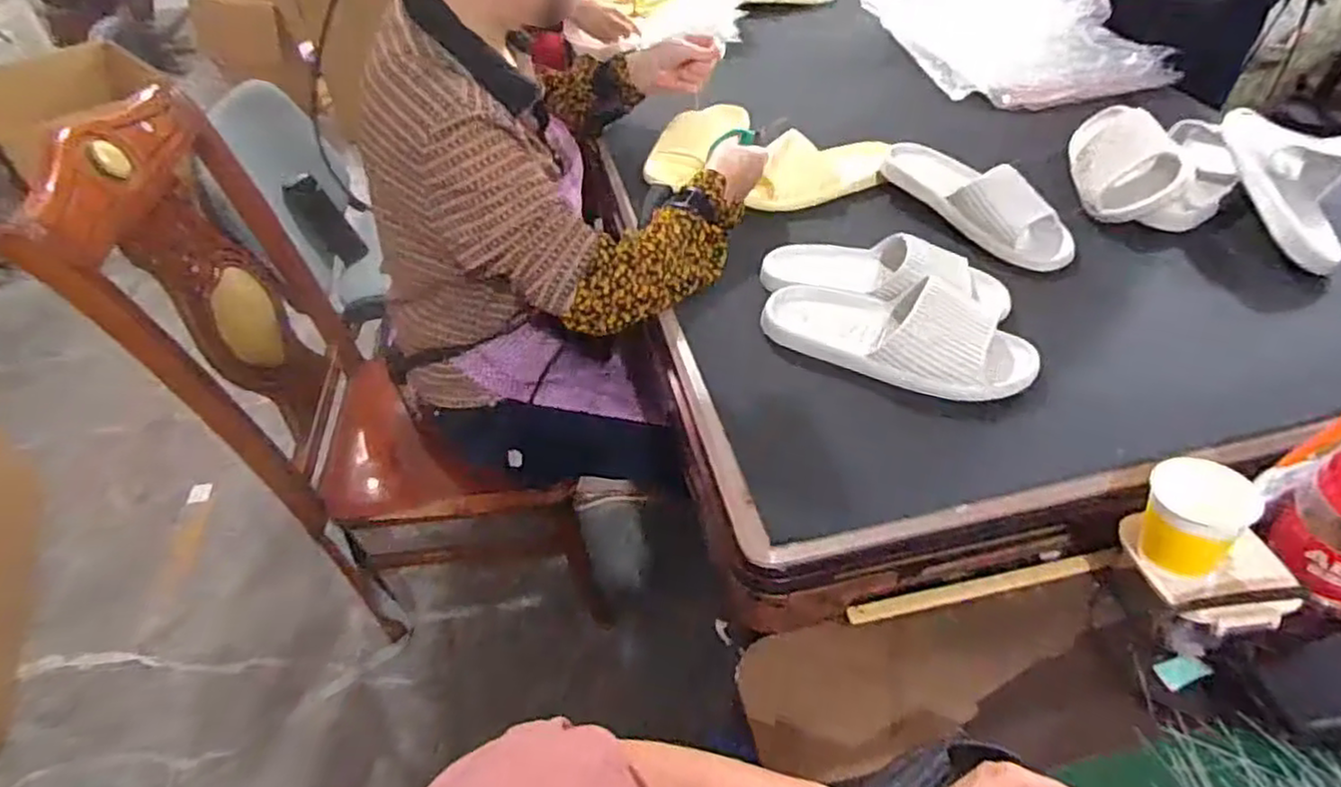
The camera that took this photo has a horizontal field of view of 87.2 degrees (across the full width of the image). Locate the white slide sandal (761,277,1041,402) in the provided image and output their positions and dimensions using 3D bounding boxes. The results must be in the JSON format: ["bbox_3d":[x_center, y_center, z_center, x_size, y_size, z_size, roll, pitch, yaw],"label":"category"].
[{"bbox_3d":[0.227,-0.061,0.721,0.270,0.073,0.103,20,49,22],"label":"white slide sandal"}]

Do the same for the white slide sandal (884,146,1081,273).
[{"bbox_3d":[0.385,-0.255,0.886,0.097,0.067,0.277,-27,49,-22],"label":"white slide sandal"}]

